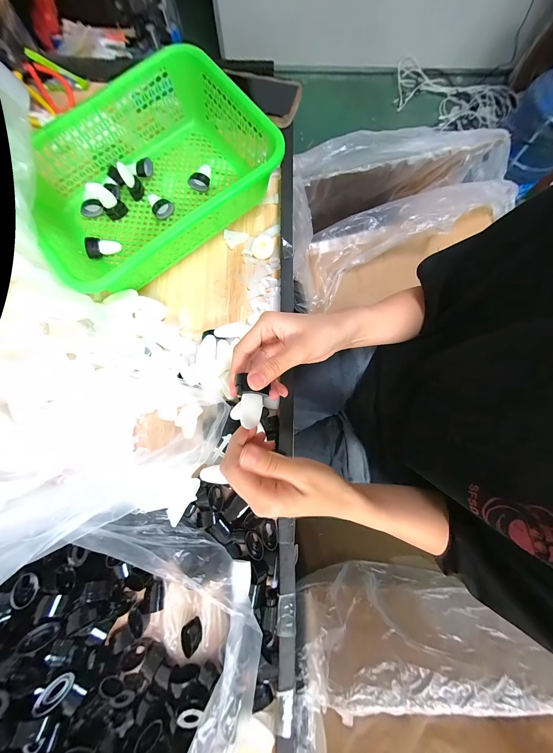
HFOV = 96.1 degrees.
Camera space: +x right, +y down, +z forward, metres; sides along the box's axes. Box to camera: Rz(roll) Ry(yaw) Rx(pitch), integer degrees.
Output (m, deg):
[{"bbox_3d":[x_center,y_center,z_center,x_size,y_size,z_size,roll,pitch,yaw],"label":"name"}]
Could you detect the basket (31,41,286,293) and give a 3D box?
[{"bbox_3d":[-0.194,-0.304,0.389,0.344,0.094,0.258,-38,82,-6],"label":"basket"}]

